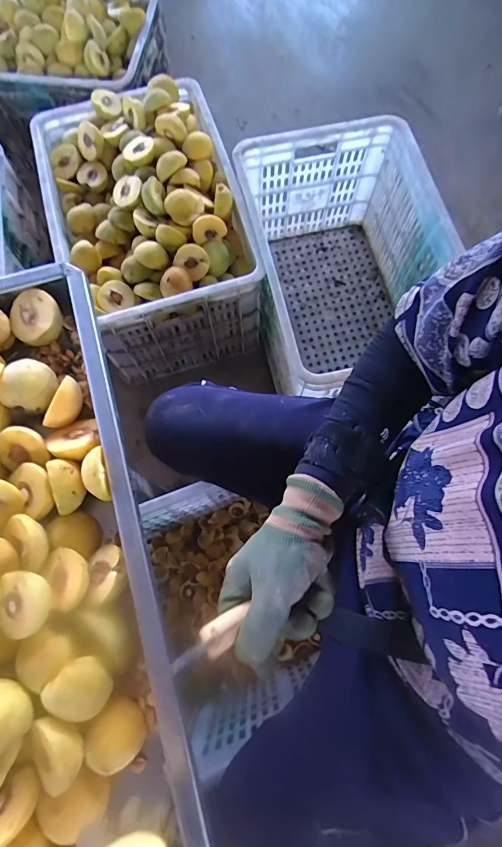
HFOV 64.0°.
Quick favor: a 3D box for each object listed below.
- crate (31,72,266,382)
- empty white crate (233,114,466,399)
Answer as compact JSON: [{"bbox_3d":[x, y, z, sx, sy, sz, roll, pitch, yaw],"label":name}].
[{"bbox_3d":[-0.208,-0.413,0.875,0.355,0.278,0.512,-18,75,-4],"label":"crate"},{"bbox_3d":[0.193,-0.304,0.854,0.346,0.287,0.515,-12,74,-2],"label":"empty white crate"}]

